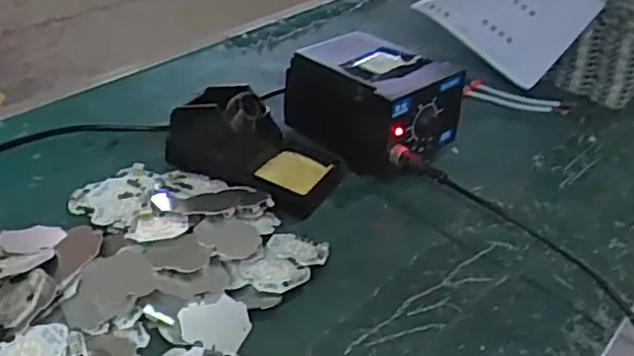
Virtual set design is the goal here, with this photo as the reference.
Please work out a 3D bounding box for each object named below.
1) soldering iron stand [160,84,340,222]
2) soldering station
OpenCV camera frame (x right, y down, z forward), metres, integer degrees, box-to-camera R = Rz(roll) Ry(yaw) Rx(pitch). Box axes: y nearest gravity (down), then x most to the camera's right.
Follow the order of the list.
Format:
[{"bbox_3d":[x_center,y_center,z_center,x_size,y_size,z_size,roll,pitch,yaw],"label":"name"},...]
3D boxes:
[{"bbox_3d":[-0.059,-0.034,0.588,0.146,0.071,0.074,21,38,21],"label":"soldering iron stand"},{"bbox_3d":[0.058,-0.077,0.648,0.108,0.094,0.149,-26,46,-37],"label":"soldering station"}]

